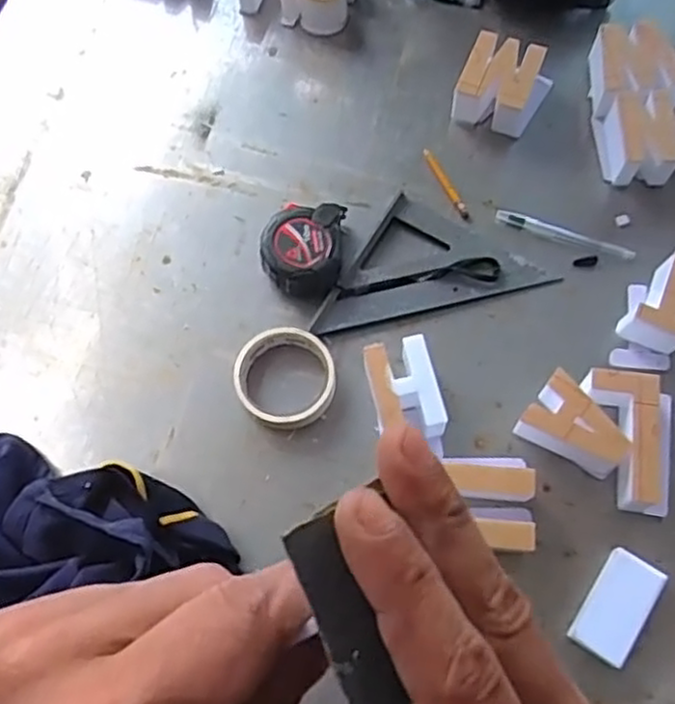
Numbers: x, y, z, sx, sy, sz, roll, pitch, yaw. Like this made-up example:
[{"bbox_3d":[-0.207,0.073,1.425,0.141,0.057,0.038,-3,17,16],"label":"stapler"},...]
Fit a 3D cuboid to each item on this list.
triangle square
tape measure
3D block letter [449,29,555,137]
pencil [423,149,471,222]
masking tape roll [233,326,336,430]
[{"bbox_3d":[0.085,-0.094,0.707,0.223,0.013,0.123,-10,68,-3],"label":"triangle square"},{"bbox_3d":[-0.034,-0.097,0.700,0.078,0.039,0.093,2,68,3],"label":"tape measure"},{"bbox_3d":[0.174,-0.277,0.758,0.086,0.049,0.095,21,71,10],"label":"3D block letter"},{"bbox_3d":[0.111,-0.172,0.739,0.010,0.004,0.093,-23,69,-8],"label":"pencil"},{"bbox_3d":[-0.048,0.024,0.656,0.089,0.023,0.092,0,67,1],"label":"masking tape roll"}]

